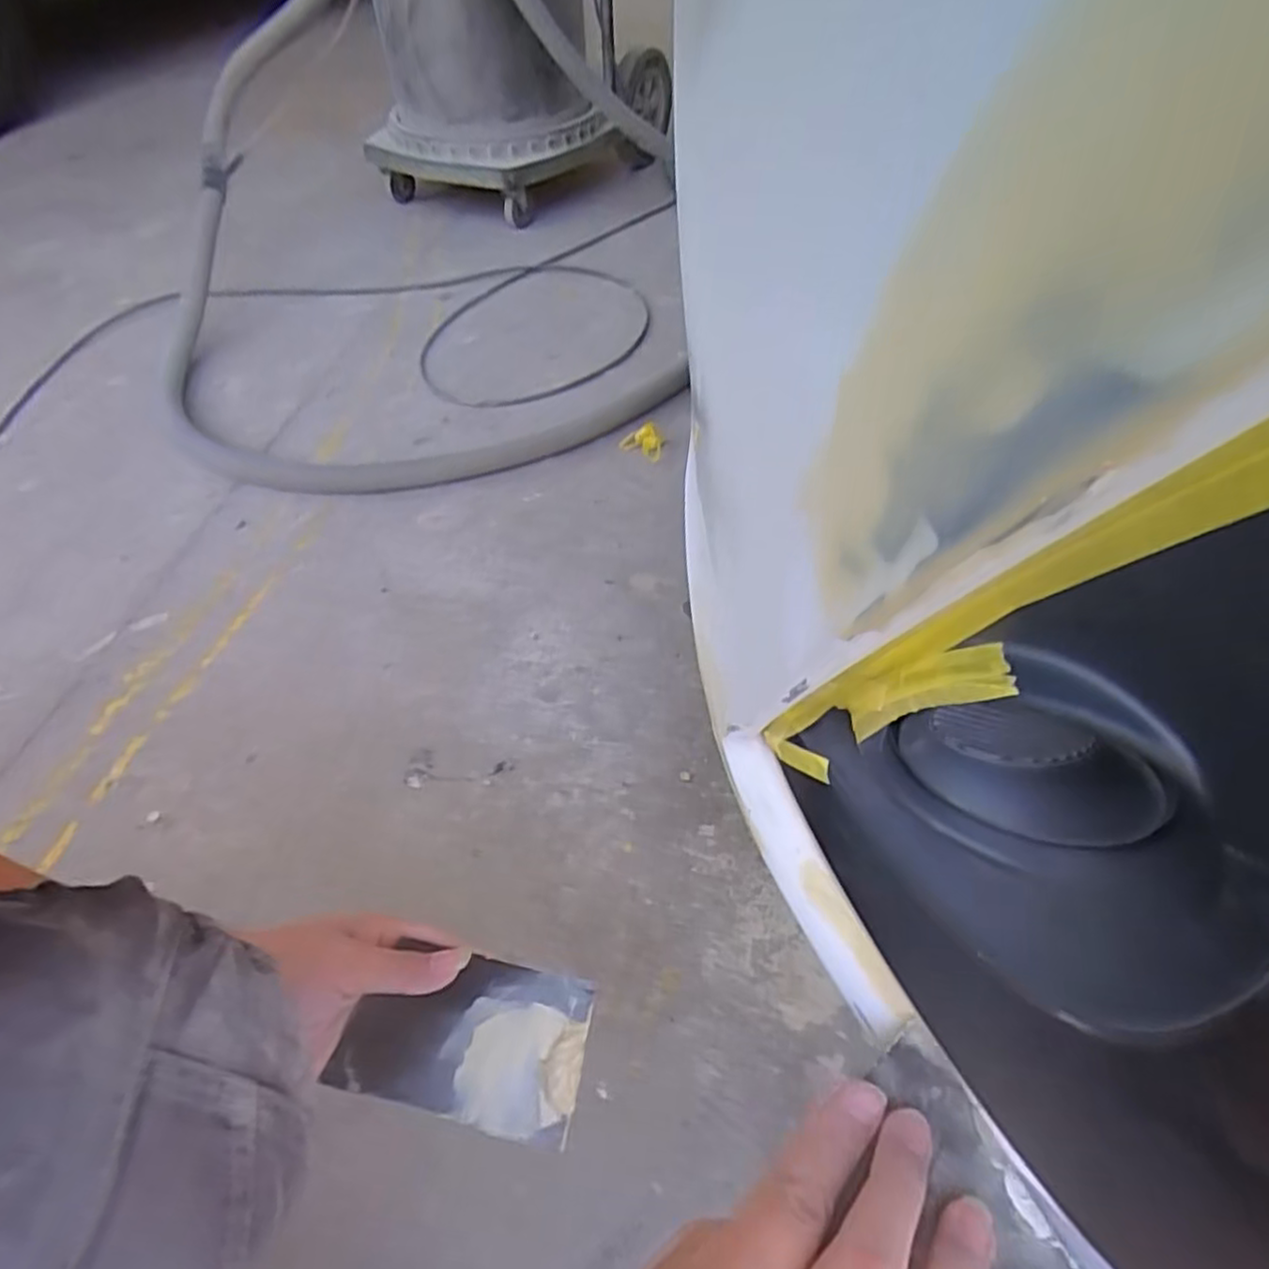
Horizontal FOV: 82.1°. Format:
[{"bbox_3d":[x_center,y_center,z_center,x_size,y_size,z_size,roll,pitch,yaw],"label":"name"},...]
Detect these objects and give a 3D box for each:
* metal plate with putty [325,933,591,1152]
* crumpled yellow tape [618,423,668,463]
[{"bbox_3d":[-0.085,0.201,0.365,0.118,0.008,0.073,11,70,8],"label":"metal plate with putty"},{"bbox_3d":[0.013,-0.239,0.895,0.052,0.020,0.040,27,58,24],"label":"crumpled yellow tape"}]

